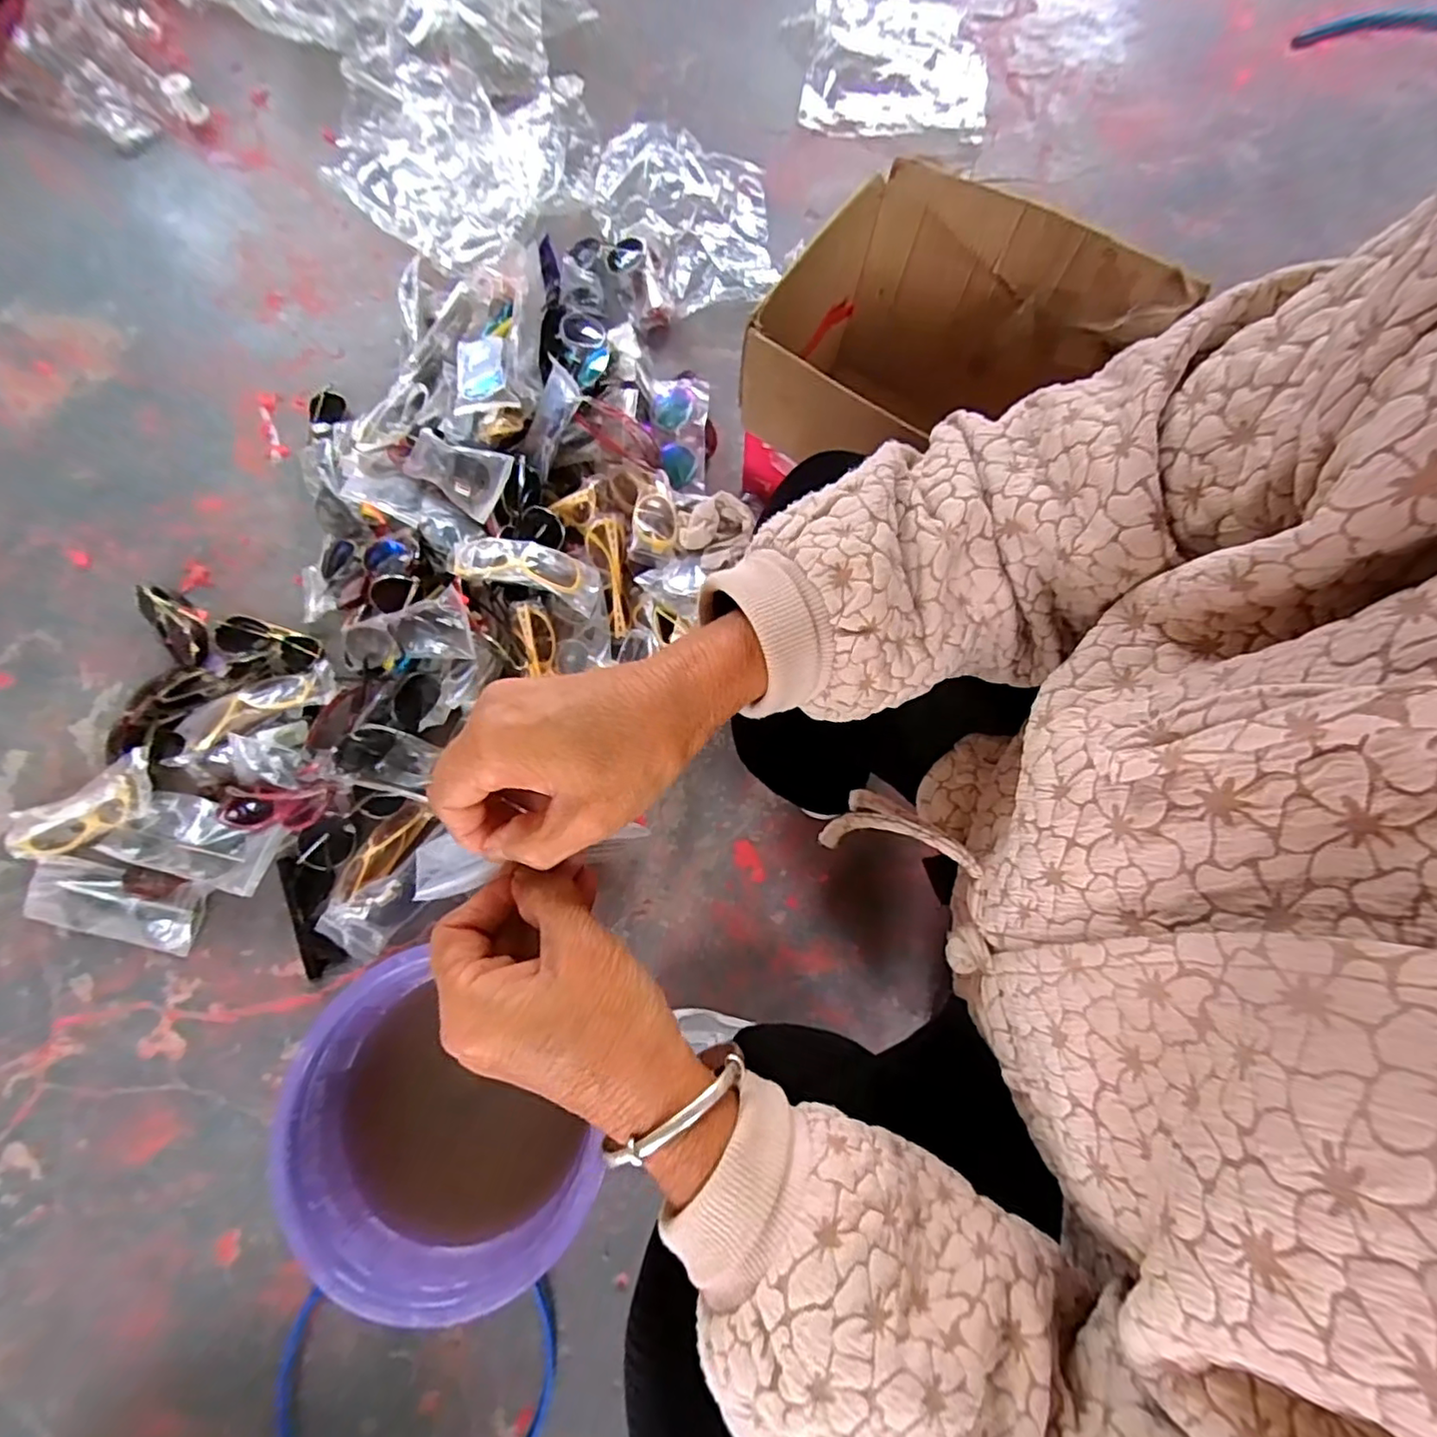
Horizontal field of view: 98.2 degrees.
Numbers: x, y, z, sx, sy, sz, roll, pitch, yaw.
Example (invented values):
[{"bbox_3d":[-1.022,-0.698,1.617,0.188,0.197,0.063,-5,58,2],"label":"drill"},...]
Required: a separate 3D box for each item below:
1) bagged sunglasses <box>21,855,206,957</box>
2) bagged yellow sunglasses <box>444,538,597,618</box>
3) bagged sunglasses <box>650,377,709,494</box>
[{"bbox_3d":[-0.667,0.200,0.690,0.195,0.023,0.083,12,77,4],"label":"bagged sunglasses"},{"bbox_3d":[-0.224,-0.171,0.723,0.173,0.045,0.066,12,76,-13],"label":"bagged yellow sunglasses"},{"bbox_3d":[-0.054,-0.388,0.840,0.079,0.034,0.181,1,76,2],"label":"bagged sunglasses"}]

